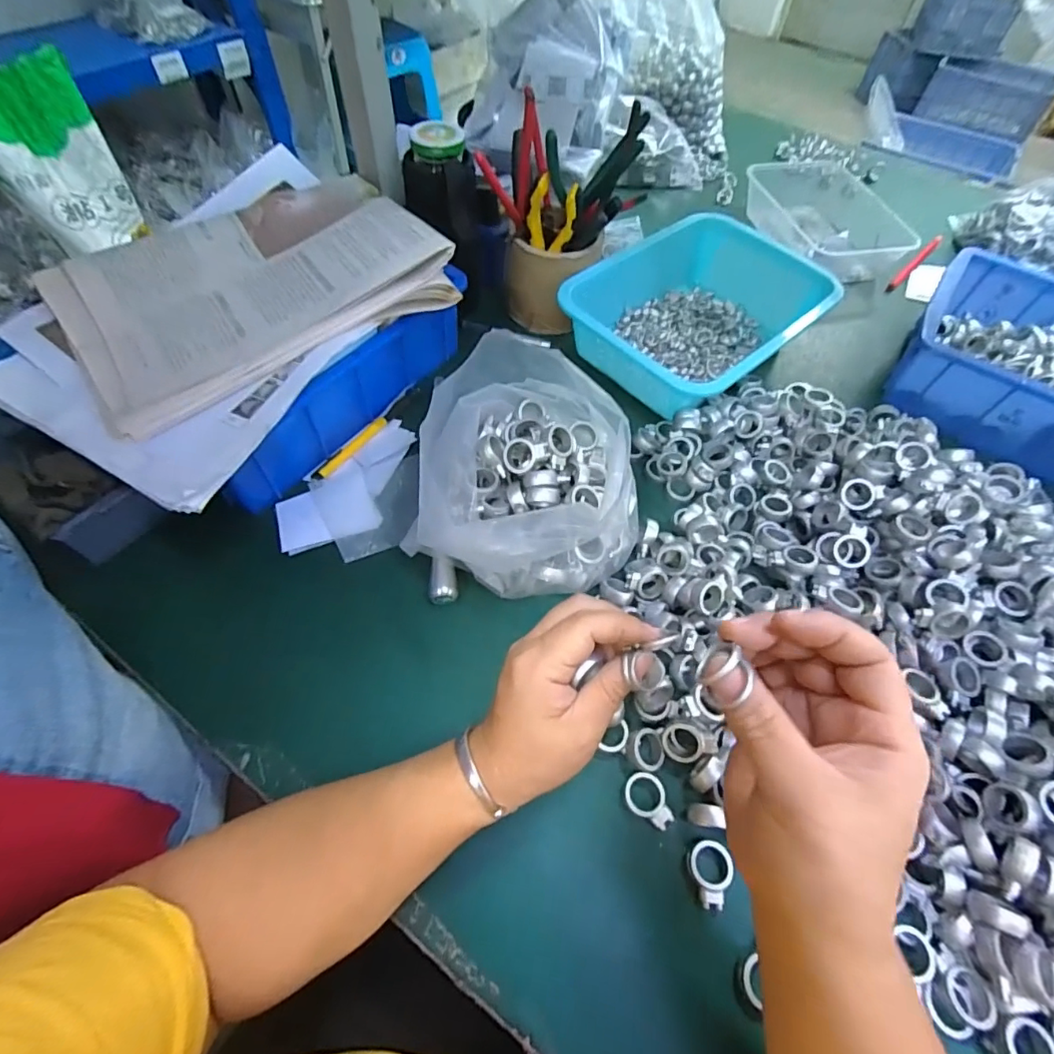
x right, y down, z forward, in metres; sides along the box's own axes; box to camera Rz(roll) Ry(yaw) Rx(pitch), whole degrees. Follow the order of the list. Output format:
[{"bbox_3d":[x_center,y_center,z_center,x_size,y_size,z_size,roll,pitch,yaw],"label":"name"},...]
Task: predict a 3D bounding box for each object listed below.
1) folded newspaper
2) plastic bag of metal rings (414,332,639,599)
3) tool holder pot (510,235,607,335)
[{"bbox_3d":[-0.221,-0.201,0.411,0.272,0.045,0.186,-34,65,-22],"label":"folded newspaper"},{"bbox_3d":[0.006,-0.047,0.388,0.168,0.094,0.168,1,57,-2],"label":"plastic bag of metal rings"},{"bbox_3d":[0.022,-0.266,0.553,0.090,0.086,0.077,29,61,15],"label":"tool holder pot"}]

